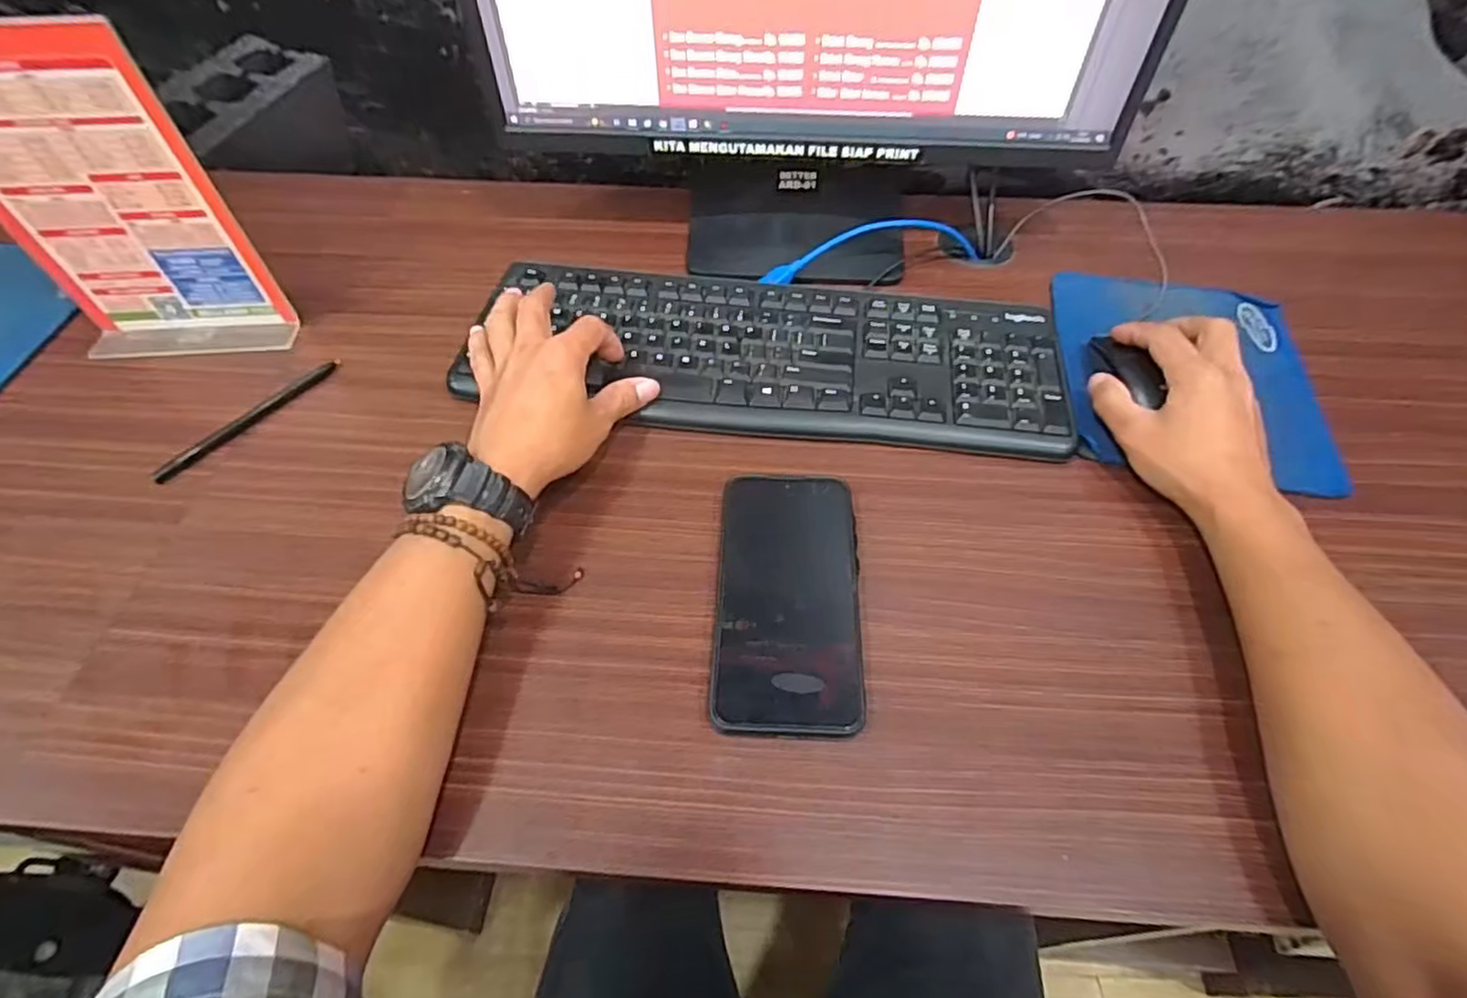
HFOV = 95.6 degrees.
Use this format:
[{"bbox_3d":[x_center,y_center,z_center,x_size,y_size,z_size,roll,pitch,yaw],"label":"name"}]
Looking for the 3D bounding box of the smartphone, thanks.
[{"bbox_3d":[0.031,0.054,0.382,0.080,0.014,0.158,2,55,1],"label":"smartphone"}]

